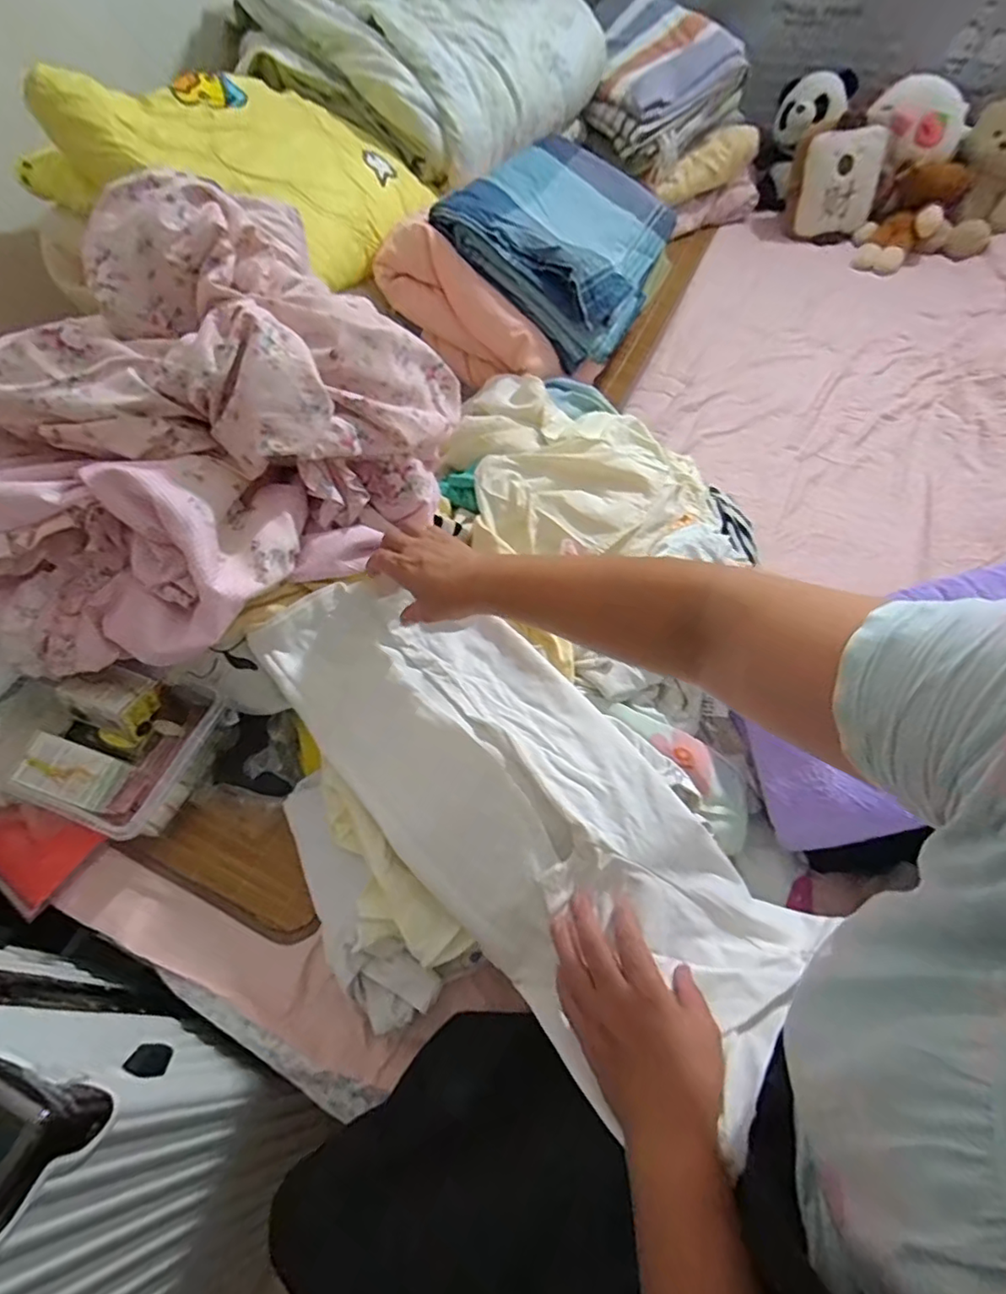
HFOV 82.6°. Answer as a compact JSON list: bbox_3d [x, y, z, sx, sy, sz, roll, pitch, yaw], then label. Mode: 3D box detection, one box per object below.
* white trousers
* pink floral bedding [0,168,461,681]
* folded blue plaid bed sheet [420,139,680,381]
[{"bbox_3d":[0.010,0.120,0.511,0.518,0.078,0.234,37,66,18],"label":"white trousers"},{"bbox_3d":[-0.277,-0.199,0.514,0.287,0.227,0.446,38,66,20],"label":"pink floral bedding"},{"bbox_3d":[0.103,-0.618,0.848,0.283,0.073,0.386,33,62,-8],"label":"folded blue plaid bed sheet"}]

